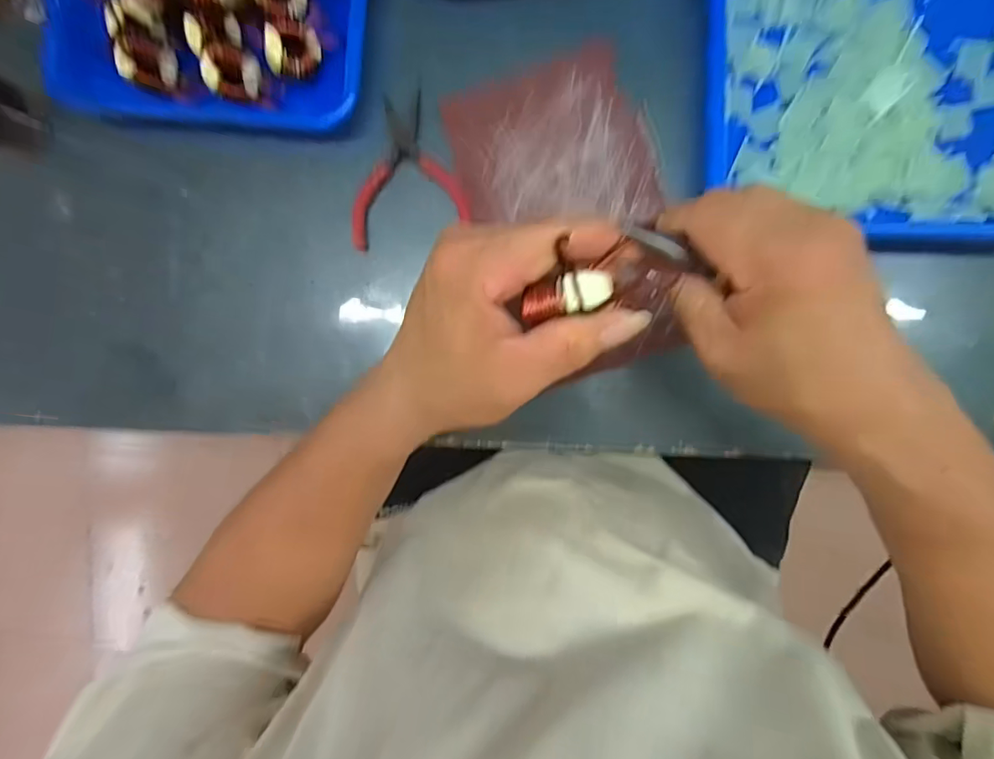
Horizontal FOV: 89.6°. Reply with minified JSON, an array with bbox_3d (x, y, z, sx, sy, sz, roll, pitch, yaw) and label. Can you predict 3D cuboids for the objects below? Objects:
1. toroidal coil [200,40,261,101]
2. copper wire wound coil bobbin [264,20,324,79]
[{"bbox_3d":[-0.196,-0.227,0.368,0.034,0.023,0.031,0,91,7],"label":"toroidal coil"},{"bbox_3d":[-0.150,-0.241,0.366,0.036,0.020,0.032,-10,90,8],"label":"copper wire wound coil bobbin"}]

